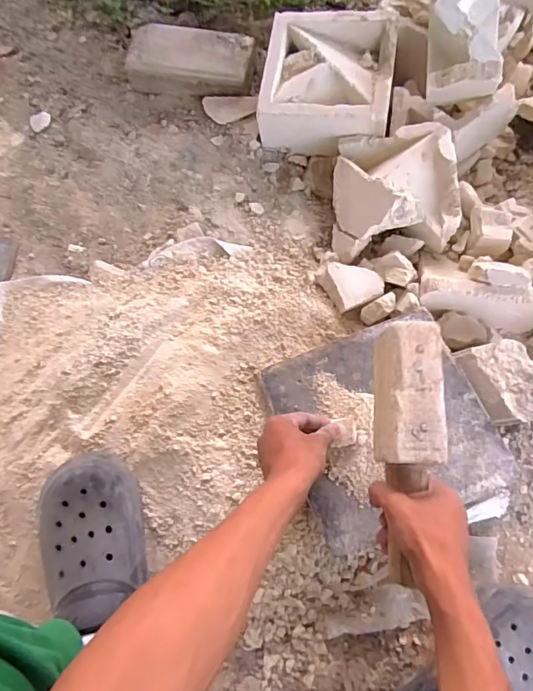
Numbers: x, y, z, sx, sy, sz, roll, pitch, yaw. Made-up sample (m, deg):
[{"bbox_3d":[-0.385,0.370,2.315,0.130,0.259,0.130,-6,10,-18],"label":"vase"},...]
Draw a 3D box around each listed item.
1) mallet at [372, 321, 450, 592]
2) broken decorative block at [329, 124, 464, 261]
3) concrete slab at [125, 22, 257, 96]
[{"bbox_3d":[0.136,0.100,0.478,0.060,0.057,0.244,3,84,1],"label":"mallet"},{"bbox_3d":[0.186,-0.229,0.729,0.163,0.096,0.176,1,72,1],"label":"broken decorative block"},{"bbox_3d":[-0.133,-0.493,0.860,0.216,0.081,0.104,10,72,4],"label":"concrete slab"}]

